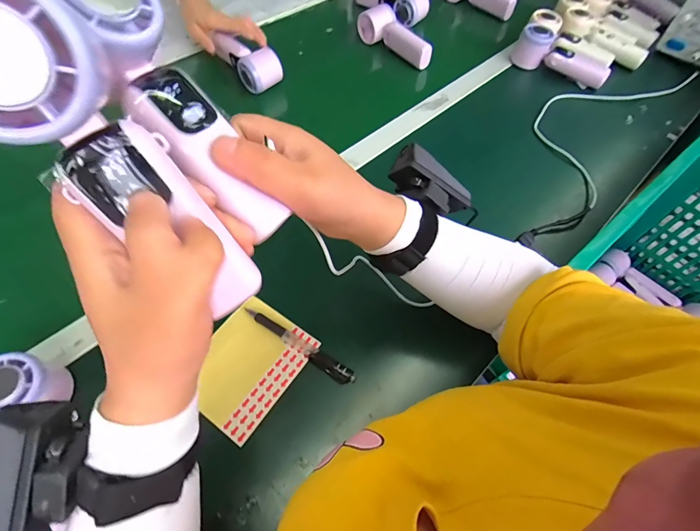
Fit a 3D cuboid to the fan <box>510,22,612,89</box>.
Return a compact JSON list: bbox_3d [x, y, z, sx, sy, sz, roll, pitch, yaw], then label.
[{"bbox_3d":[0.391,-0.382,0.660,0.060,0.066,0.168,-38,65,-22],"label":"fan"}]

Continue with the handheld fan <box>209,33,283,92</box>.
[{"bbox_3d":[-0.180,-0.359,0.624,0.058,0.054,0.137,-35,64,-21],"label":"handheld fan"}]

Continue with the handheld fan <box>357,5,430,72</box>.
[{"bbox_3d":[0.082,-0.429,0.673,0.052,0.051,0.171,-30,63,-19],"label":"handheld fan"}]

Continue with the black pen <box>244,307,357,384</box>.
[{"bbox_3d":[-0.054,0.082,0.377,0.136,0.009,0.015,30,62,17],"label":"black pen"}]

